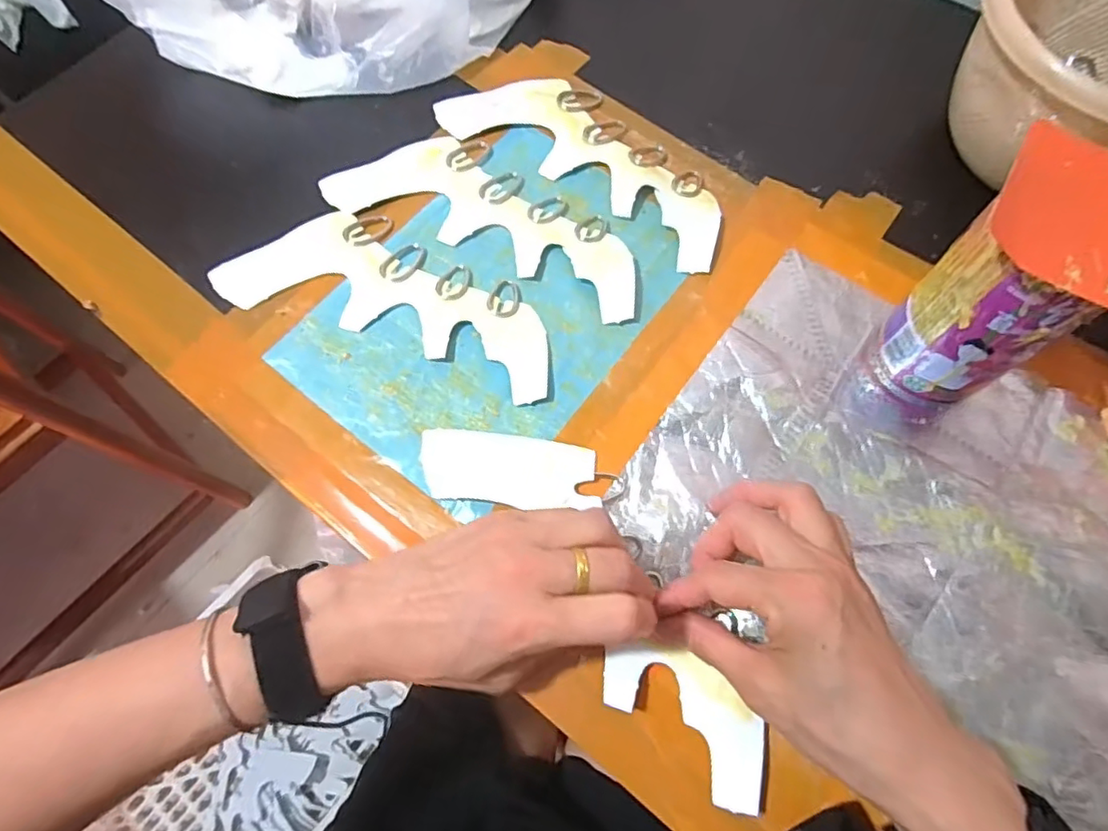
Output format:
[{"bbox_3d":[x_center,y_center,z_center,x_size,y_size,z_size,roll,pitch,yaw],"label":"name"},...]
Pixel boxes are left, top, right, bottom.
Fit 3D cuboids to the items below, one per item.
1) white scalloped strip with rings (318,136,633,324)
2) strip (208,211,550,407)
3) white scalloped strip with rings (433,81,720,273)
[{"bbox_3d":[-0.039,-0.132,0.389,0.218,0.006,0.085,29,72,11],"label":"white scalloped strip with rings"},{"bbox_3d":[-0.096,-0.077,0.369,0.213,0.004,0.080,19,70,8],"label":"strip"},{"bbox_3d":[0.026,-0.178,0.408,0.217,0.006,0.084,38,74,14],"label":"white scalloped strip with rings"}]

